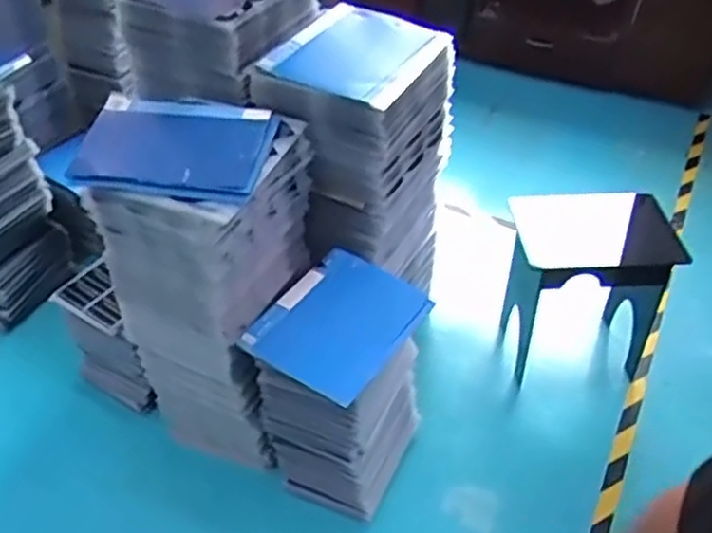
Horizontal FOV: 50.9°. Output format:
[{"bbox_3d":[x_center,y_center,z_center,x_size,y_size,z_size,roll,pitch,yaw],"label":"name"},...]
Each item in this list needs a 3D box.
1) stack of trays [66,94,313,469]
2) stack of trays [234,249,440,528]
[{"bbox_3d":[-0.305,0.035,1.499,0.373,0.662,0.298,13,44,14],"label":"stack of trays"},{"bbox_3d":[-0.018,0.242,1.541,0.280,0.411,0.297,20,46,21],"label":"stack of trays"}]

